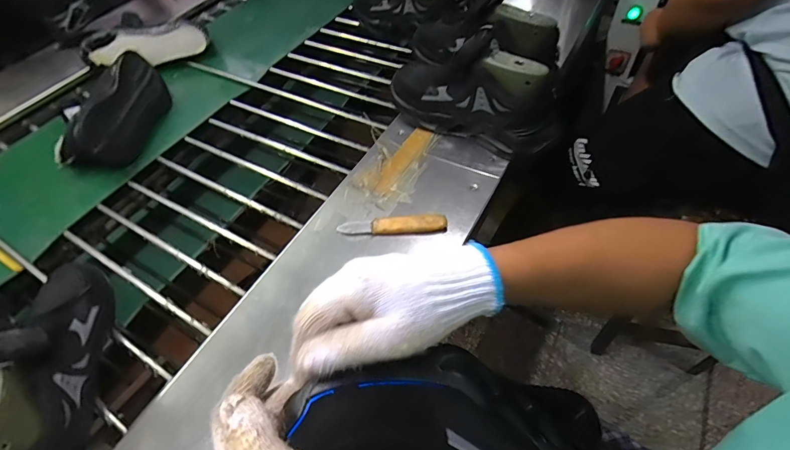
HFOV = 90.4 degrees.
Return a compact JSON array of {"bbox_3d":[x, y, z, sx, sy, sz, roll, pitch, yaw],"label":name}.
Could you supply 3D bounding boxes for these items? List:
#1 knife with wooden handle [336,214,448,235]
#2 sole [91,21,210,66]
[{"bbox_3d":[-0.004,0.001,0.597,0.162,0.024,0.025,-1,52,2],"label":"knife with wooden handle"},{"bbox_3d":[-0.614,-0.441,0.991,0.259,0.084,0.044,-15,53,-8],"label":"sole"}]

